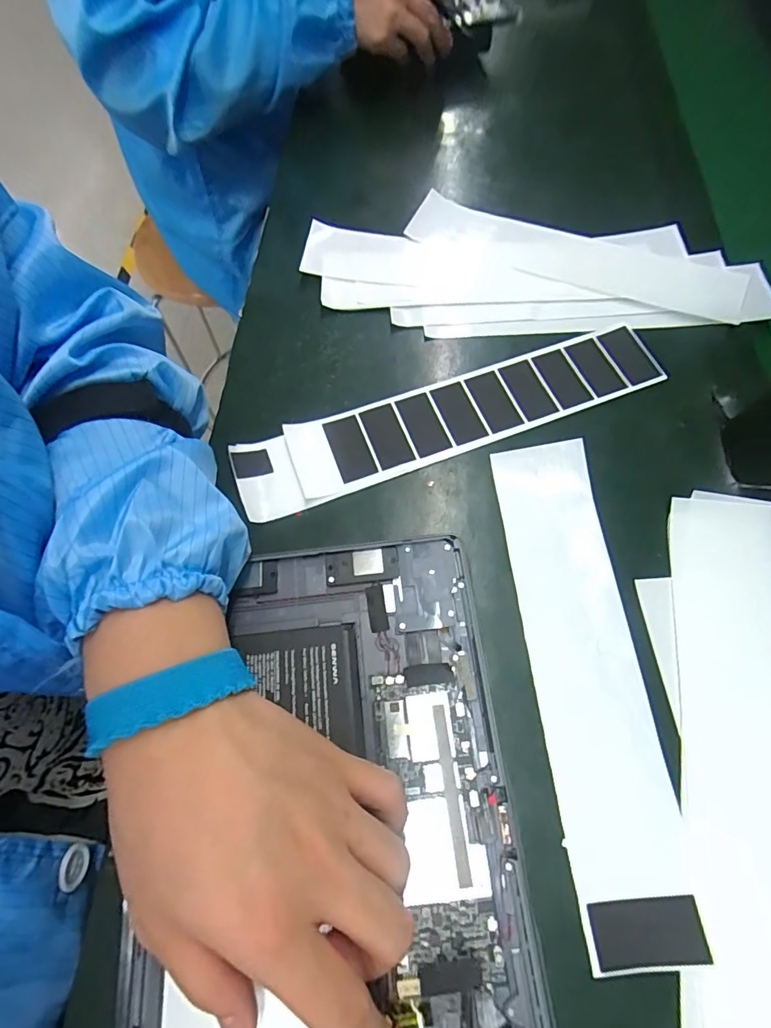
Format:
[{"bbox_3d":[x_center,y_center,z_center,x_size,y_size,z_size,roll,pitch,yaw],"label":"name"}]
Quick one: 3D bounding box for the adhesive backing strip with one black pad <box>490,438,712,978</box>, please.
[{"bbox_3d":[0.111,0.081,0.263,0.058,0.008,0.263,-6,68,0],"label":"adhesive backing strip with one black pad"}]

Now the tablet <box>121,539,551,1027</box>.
[{"bbox_3d":[-0.026,0.137,0.218,0.165,0.008,0.249,-5,67,1],"label":"tablet"}]

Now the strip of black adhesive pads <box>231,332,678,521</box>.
[{"bbox_3d":[0.045,-0.069,0.326,0.297,0.011,0.056,-19,67,-5],"label":"strip of black adhesive pads"}]

